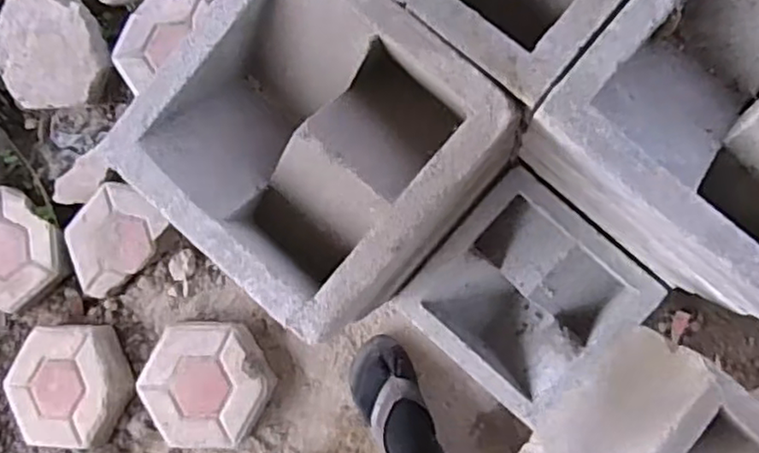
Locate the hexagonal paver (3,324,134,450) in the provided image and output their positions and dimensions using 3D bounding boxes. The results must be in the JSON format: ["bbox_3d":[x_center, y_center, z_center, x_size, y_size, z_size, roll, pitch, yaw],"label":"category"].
[{"bbox_3d":[-0.536,0.273,1.140,0.219,0.051,0.205,-1,90,10],"label":"hexagonal paver"}]

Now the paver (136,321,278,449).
[{"bbox_3d":[-0.293,0.263,1.107,0.214,0.052,0.205,-2,90,10],"label":"paver"}]

